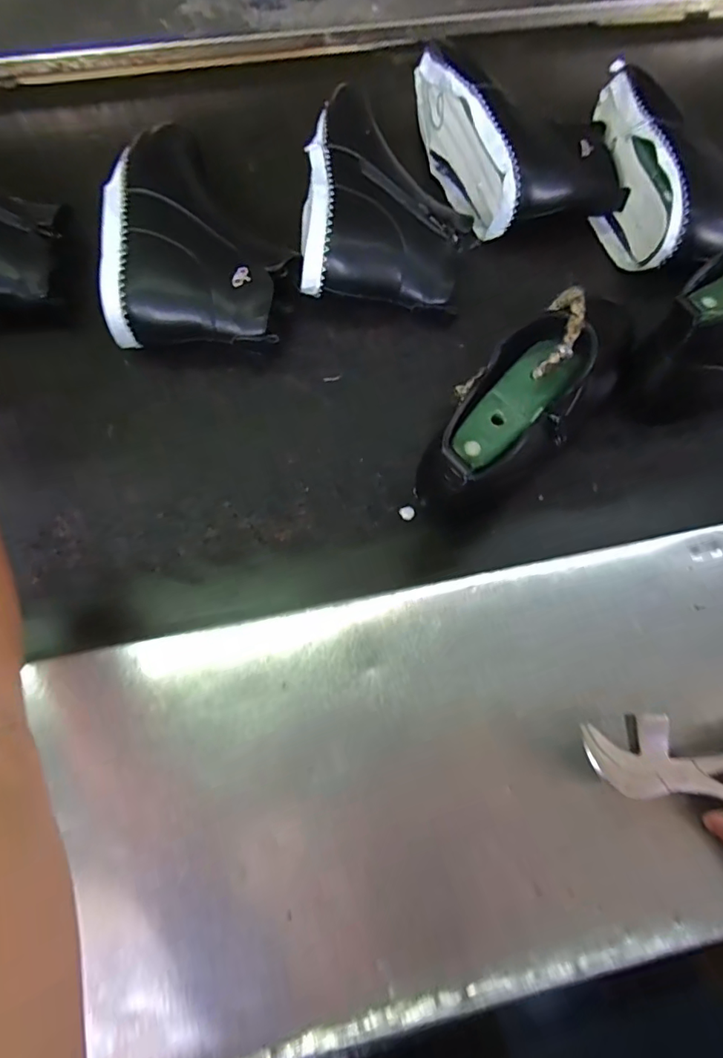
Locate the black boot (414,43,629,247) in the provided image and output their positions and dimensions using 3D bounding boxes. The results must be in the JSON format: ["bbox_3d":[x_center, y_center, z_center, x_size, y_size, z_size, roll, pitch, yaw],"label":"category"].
[{"bbox_3d":[0.159,-0.406,0.525,0.153,0.089,0.207,-16,67,-7],"label":"black boot"}]

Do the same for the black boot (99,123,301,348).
[{"bbox_3d":[-0.141,-0.270,0.479,0.148,0.088,0.243,0,68,-2],"label":"black boot"}]

